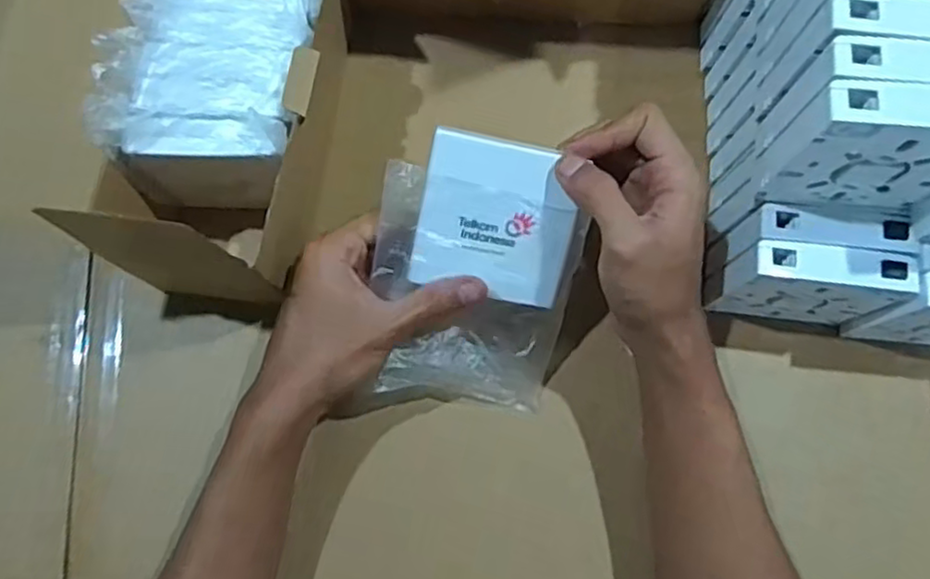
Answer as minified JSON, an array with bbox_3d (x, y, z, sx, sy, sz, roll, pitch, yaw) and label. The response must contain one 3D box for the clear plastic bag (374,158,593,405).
[{"bbox_3d":[0.003,0.007,0.388,0.113,0.029,0.131,10,116,-6],"label":"clear plastic bag"}]

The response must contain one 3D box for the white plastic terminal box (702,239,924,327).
[{"bbox_3d":[0.198,-0.002,0.402,0.093,0.080,0.026,8,77,1],"label":"white plastic terminal box"}]

